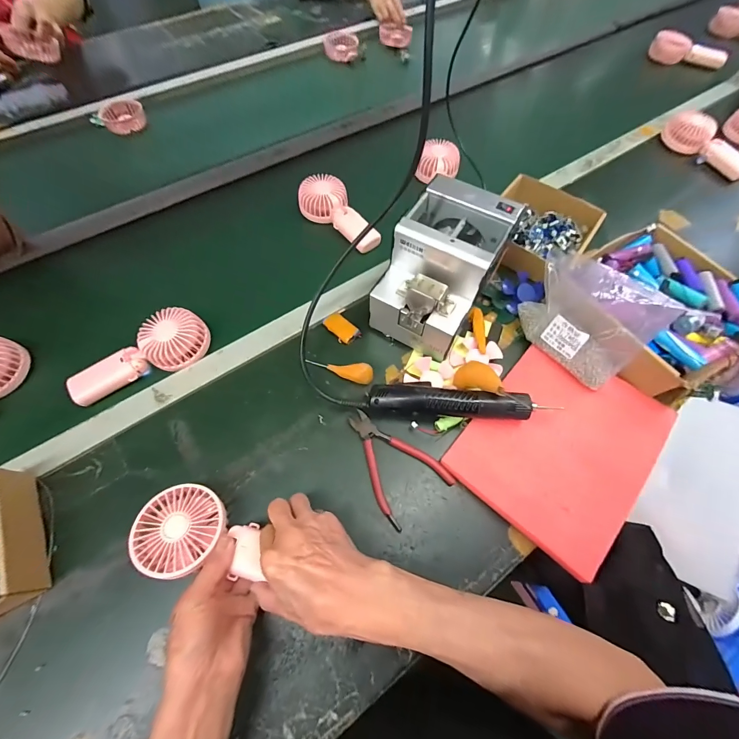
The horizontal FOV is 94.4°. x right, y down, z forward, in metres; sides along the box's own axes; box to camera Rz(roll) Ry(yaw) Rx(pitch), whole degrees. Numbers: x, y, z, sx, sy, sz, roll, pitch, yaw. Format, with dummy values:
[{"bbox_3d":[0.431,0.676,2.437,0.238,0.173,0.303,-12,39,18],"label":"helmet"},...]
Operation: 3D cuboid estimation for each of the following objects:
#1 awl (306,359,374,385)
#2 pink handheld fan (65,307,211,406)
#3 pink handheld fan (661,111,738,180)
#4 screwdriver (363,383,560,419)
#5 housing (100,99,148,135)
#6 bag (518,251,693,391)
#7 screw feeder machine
[{"bbox_3d":[-0.042,-0.002,0.481,0.096,0.031,0.023,18,65,8],"label":"awl"},{"bbox_3d":[-0.315,-0.014,0.475,0.187,0.036,0.082,-41,71,-18],"label":"pink handheld fan"},{"bbox_3d":[0.704,-0.467,0.712,0.073,0.043,0.186,-23,65,-12],"label":"pink handheld fan"},{"bbox_3d":[0.109,0.041,0.441,0.217,0.046,0.044,6,64,2],"label":"screwdriver"},{"bbox_3d":[-0.560,-0.572,0.775,0.077,0.037,0.092,39,69,18],"label":"housing"},{"bbox_3d":[0.296,-0.080,0.455,0.126,0.127,0.160,-42,71,-18],"label":"bag"},{"bbox_3d":[0.097,-0.133,0.471,0.124,0.143,0.171,29,66,14],"label":"screw feeder machine"}]

